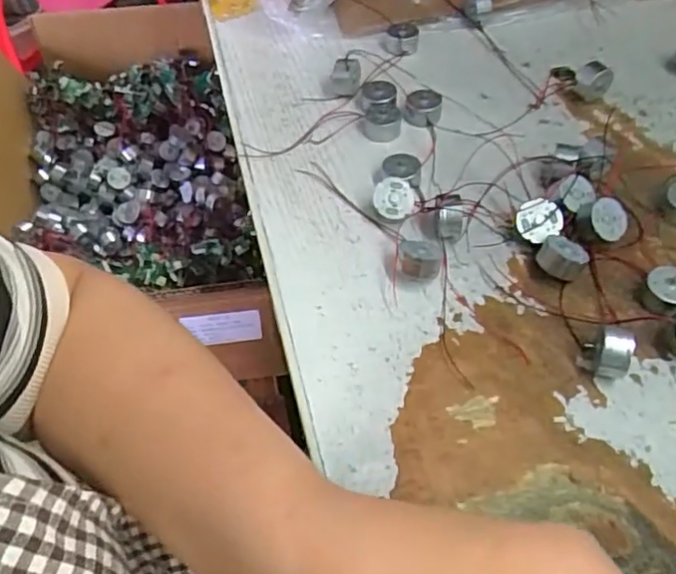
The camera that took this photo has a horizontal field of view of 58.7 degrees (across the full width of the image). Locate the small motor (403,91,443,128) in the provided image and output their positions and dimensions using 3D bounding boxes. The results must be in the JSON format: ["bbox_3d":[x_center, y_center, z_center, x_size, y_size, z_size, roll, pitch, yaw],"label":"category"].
[{"bbox_3d":[0.056,-0.119,0.397,0.024,0.013,0.020,5,53,6],"label":"small motor"}]

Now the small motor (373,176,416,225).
[{"bbox_3d":[0.032,-0.050,0.346,0.024,0.011,0.024,45,85,2],"label":"small motor"}]

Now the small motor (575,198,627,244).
[{"bbox_3d":[0.144,-0.036,0.329,0.023,0.015,0.023,4,86,-15],"label":"small motor"}]

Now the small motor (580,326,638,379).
[{"bbox_3d":[0.126,0.028,0.280,0.015,0.026,0.024,-6,52,-3],"label":"small motor"}]

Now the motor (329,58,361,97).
[{"bbox_3d":[0.005,-0.144,0.415,0.021,0.022,0.015,-3,52,0],"label":"motor"}]

